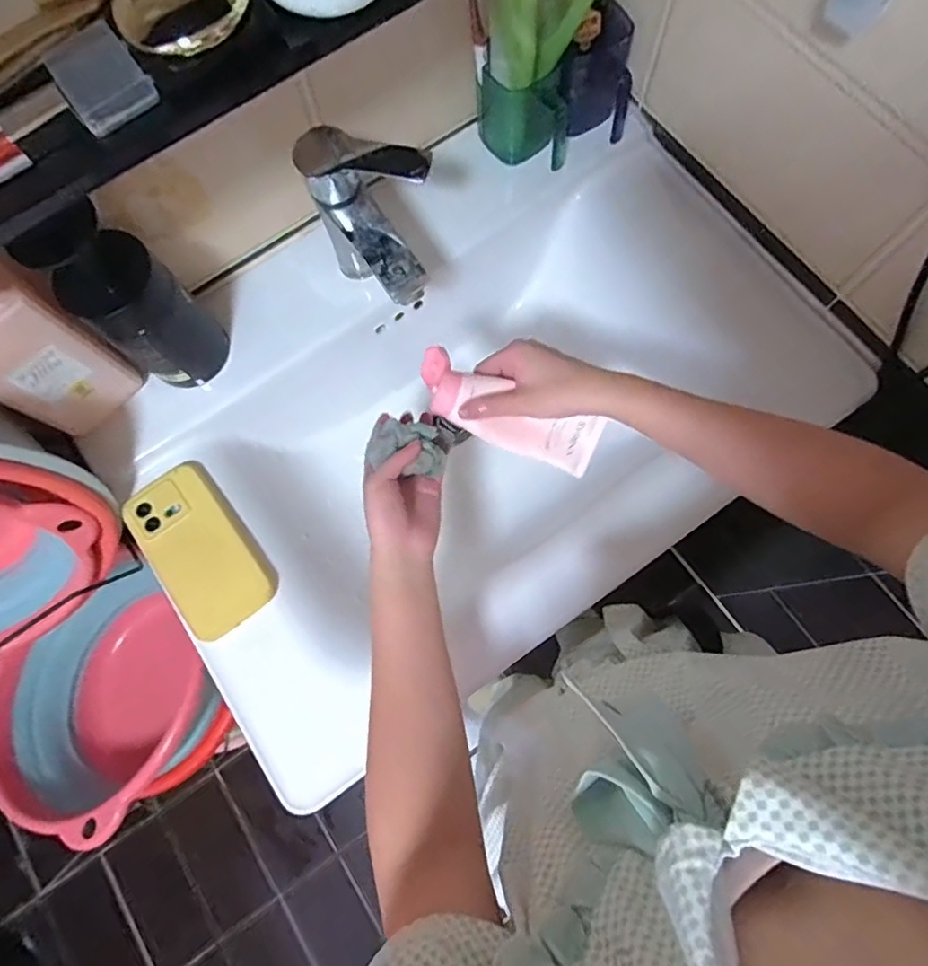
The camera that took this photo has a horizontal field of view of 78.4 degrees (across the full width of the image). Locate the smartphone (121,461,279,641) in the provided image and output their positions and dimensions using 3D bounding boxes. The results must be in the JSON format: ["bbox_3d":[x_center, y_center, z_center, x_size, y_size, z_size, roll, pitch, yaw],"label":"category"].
[{"bbox_3d":[-0.260,0.063,0.559,0.090,0.014,0.167,-38,77,-7],"label":"smartphone"}]

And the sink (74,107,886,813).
[{"bbox_3d":[0.019,-0.058,0.639,0.698,0.158,0.412,-35,77,-6],"label":"sink"}]

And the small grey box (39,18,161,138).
[{"bbox_3d":[-0.213,-0.237,0.332,0.045,0.015,0.056,-34,77,-6],"label":"small grey box"}]

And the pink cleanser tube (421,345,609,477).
[{"bbox_3d":[0.036,-0.057,0.490,0.166,0.054,0.060,27,79,-8],"label":"pink cleanser tube"}]

